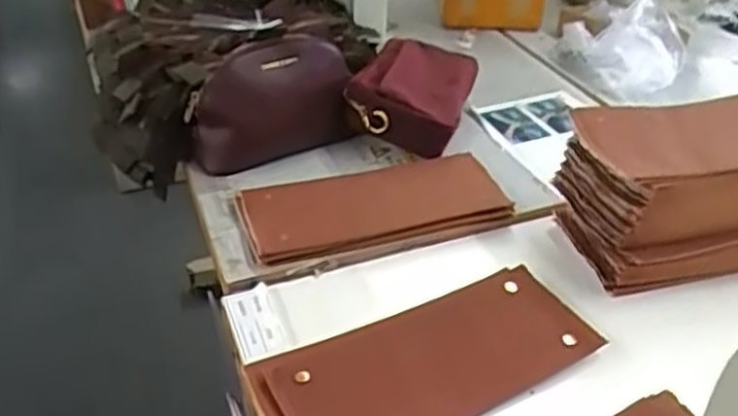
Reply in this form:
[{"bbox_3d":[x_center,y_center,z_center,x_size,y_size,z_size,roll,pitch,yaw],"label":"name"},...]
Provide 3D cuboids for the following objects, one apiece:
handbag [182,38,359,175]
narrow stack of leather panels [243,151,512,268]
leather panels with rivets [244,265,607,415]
[{"bbox_3d":[-0.107,-0.117,0.808,0.179,0.120,0.050,-8,37,-13],"label":"handbag"},{"bbox_3d":[0.003,-0.006,0.744,0.251,0.023,0.112,-10,37,-15],"label":"narrow stack of leather panels"},{"bbox_3d":[0.046,0.122,0.591,0.263,0.017,0.118,-18,40,-23],"label":"leather panels with rivets"}]

